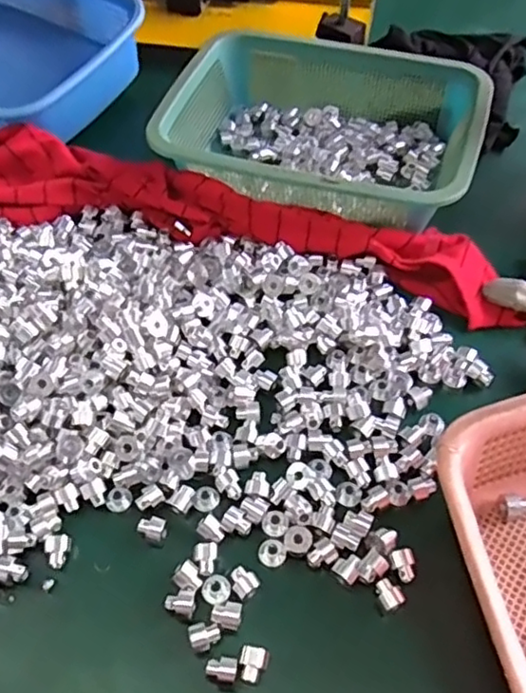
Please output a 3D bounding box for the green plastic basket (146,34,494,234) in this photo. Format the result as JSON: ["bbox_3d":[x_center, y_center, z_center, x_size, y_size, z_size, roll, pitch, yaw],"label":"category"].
[{"bbox_3d":[0.054,-0.199,0.574,0.266,0.063,0.203,17,57,12],"label":"green plastic basket"}]

